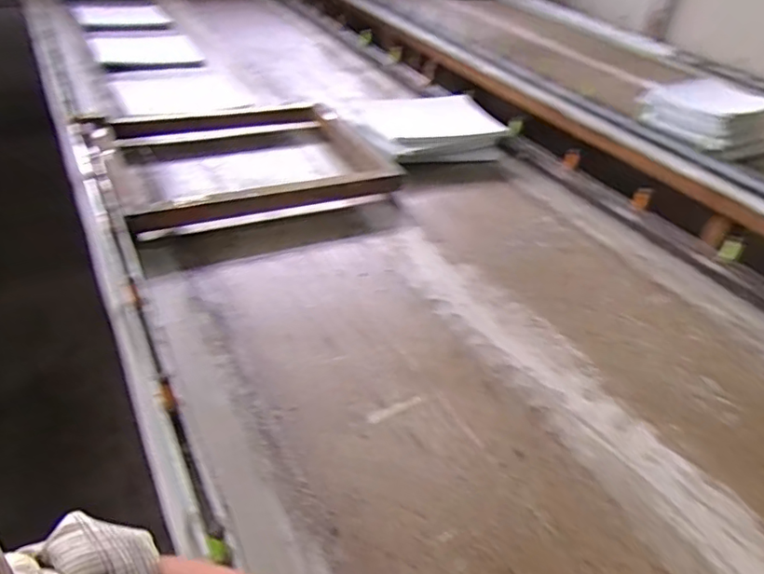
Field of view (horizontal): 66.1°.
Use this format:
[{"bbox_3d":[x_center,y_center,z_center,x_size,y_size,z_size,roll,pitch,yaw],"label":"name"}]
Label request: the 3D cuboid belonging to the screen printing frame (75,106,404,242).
[{"bbox_3d":[-0.271,-0.259,1.170,0.537,0.059,0.428,-14,41,-23],"label":"screen printing frame"}]

